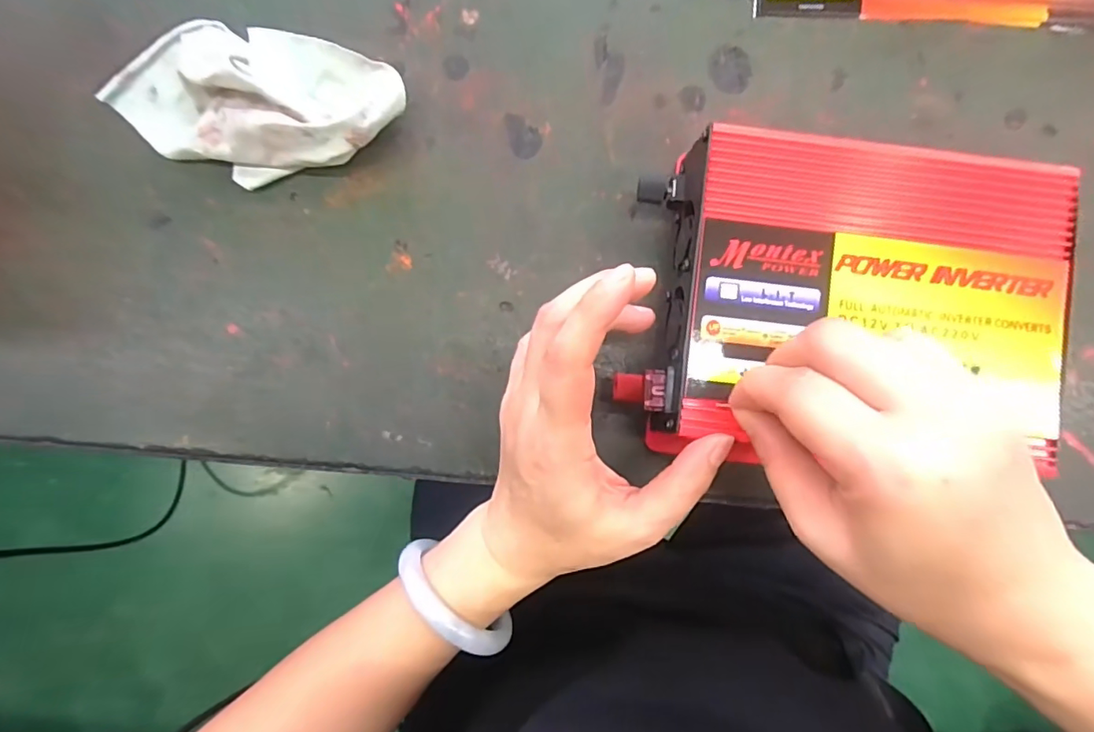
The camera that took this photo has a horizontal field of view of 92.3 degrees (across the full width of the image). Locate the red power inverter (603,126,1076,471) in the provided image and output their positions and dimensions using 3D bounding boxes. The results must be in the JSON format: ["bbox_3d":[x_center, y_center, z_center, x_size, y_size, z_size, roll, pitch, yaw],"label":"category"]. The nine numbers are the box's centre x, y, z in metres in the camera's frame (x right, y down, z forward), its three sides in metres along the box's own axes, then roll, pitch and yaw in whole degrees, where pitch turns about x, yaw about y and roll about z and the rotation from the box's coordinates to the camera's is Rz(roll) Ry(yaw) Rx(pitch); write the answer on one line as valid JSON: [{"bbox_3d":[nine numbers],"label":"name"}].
[{"bbox_3d":[0.140,-0.028,0.253,0.186,0.042,0.142,6,89,0],"label":"red power inverter"}]

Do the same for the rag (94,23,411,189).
[{"bbox_3d":[-0.157,-0.142,0.282,0.152,0.033,0.078,12,89,0],"label":"rag"}]

